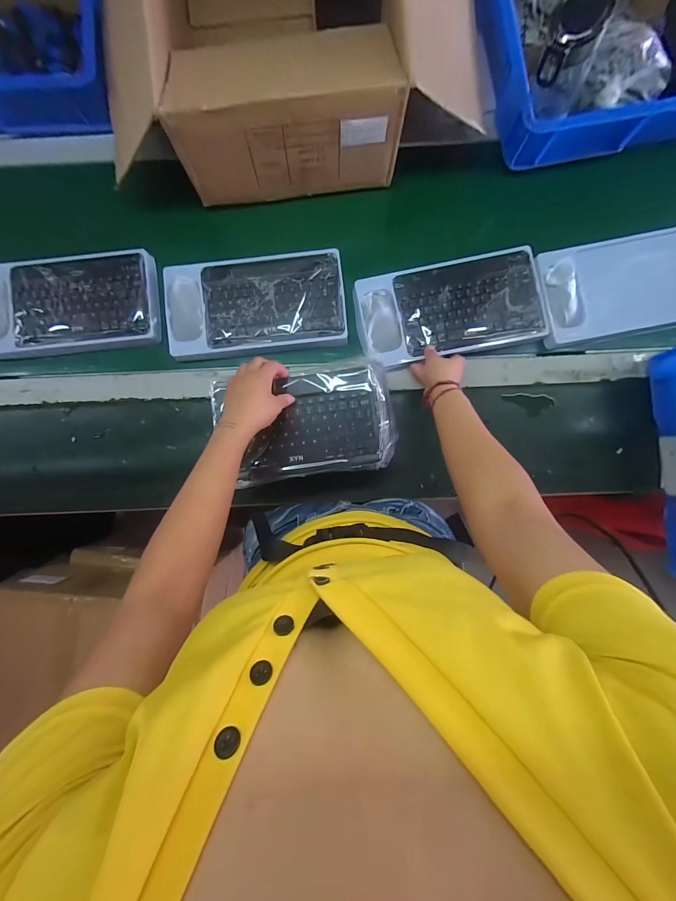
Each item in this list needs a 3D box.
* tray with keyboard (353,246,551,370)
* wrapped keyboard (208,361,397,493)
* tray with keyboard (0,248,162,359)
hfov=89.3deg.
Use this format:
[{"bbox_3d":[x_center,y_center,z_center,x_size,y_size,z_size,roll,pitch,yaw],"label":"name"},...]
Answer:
[{"bbox_3d":[0.201,-0.254,0.614,0.323,0.021,0.165,-11,89,-1],"label":"tray with keyboard"},{"bbox_3d":[-0.049,-0.043,0.541,0.272,0.029,0.168,-9,89,1],"label":"wrapped keyboard"},{"bbox_3d":[-0.504,-0.268,0.621,0.340,0.023,0.165,-4,89,2],"label":"tray with keyboard"}]

